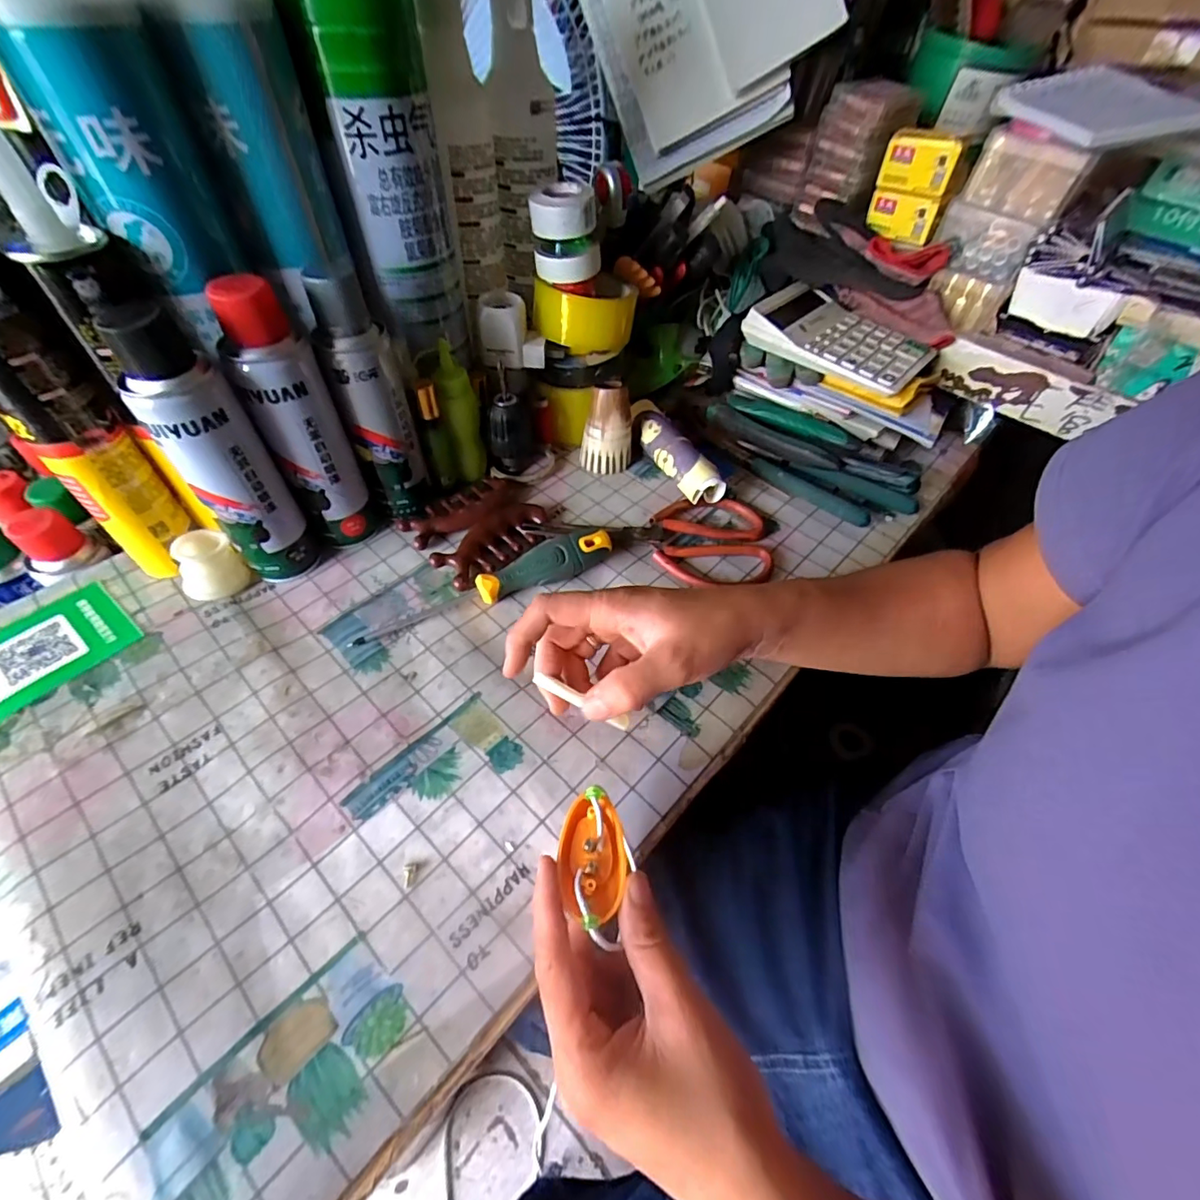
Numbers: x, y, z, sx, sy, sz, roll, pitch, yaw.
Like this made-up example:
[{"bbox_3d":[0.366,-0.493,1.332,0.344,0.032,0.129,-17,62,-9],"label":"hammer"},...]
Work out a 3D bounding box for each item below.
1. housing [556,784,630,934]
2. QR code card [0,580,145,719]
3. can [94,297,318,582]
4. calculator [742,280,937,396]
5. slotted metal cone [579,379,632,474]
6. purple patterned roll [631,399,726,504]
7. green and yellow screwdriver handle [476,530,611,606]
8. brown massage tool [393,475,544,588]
[{"bbox_3d":[-0.003,0.124,0.257,0.032,0.011,0.061,-4,49,-7],"label":"housing"},{"bbox_3d":[-0.389,0.042,0.357,0.078,0.007,0.121,34,59,22],"label":"QR code card"},{"bbox_3d":[-0.248,-0.092,0.350,0.053,0.181,0.049,-25,57,-21],"label":"can"},{"bbox_3d":[0.237,-0.261,0.518,0.155,0.034,0.109,34,57,22],"label":"calculator"},{"bbox_3d":[0.008,-0.163,0.493,0.047,0.077,0.045,6,51,2],"label":"slotted metal cone"},{"bbox_3d":[0.067,-0.139,0.488,0.029,0.031,0.132,-20,55,-18],"label":"purple patterned roll"},{"bbox_3d":[-0.041,-0.028,0.408,0.105,0.031,0.025,-25,57,-21],"label":"green and yellow screwdriver handle"},{"bbox_3d":[-0.102,-0.065,0.449,0.105,0.020,0.092,-36,61,-27],"label":"brown massage tool"}]

